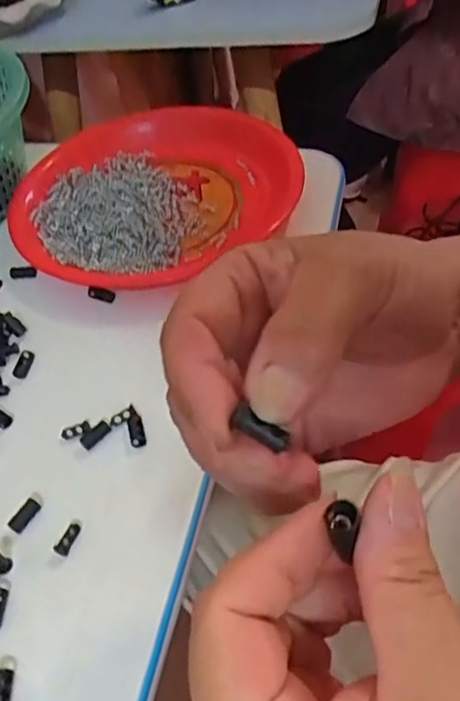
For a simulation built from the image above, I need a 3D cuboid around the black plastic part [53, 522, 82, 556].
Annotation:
[{"bbox_3d":[-0.084,0.097,0.310,0.007,0.004,0.018,16,53,18],"label":"black plastic part"}]

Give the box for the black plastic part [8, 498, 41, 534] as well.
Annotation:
[{"bbox_3d":[-0.109,0.088,0.320,0.008,0.005,0.018,23,56,26],"label":"black plastic part"}]

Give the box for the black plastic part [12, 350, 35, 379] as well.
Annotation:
[{"bbox_3d":[-0.134,0.009,0.391,0.009,0.004,0.021,5,51,10],"label":"black plastic part"}]

